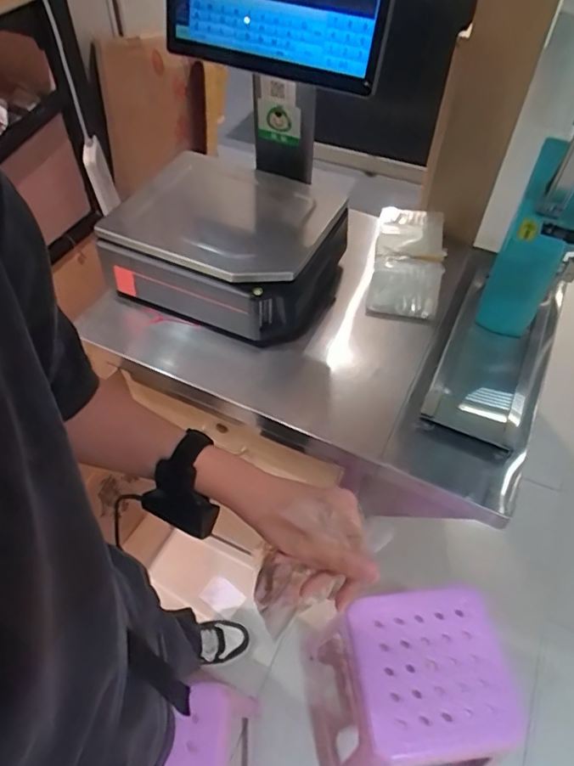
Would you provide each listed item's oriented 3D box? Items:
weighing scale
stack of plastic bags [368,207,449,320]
[{"bbox_3d":[-0.111,-0.261,1.045,0.402,0.181,0.322,19,53,14],"label":"weighing scale"},{"bbox_3d":[0.249,-0.269,1.104,0.146,0.042,0.319,9,52,6],"label":"stack of plastic bags"}]

